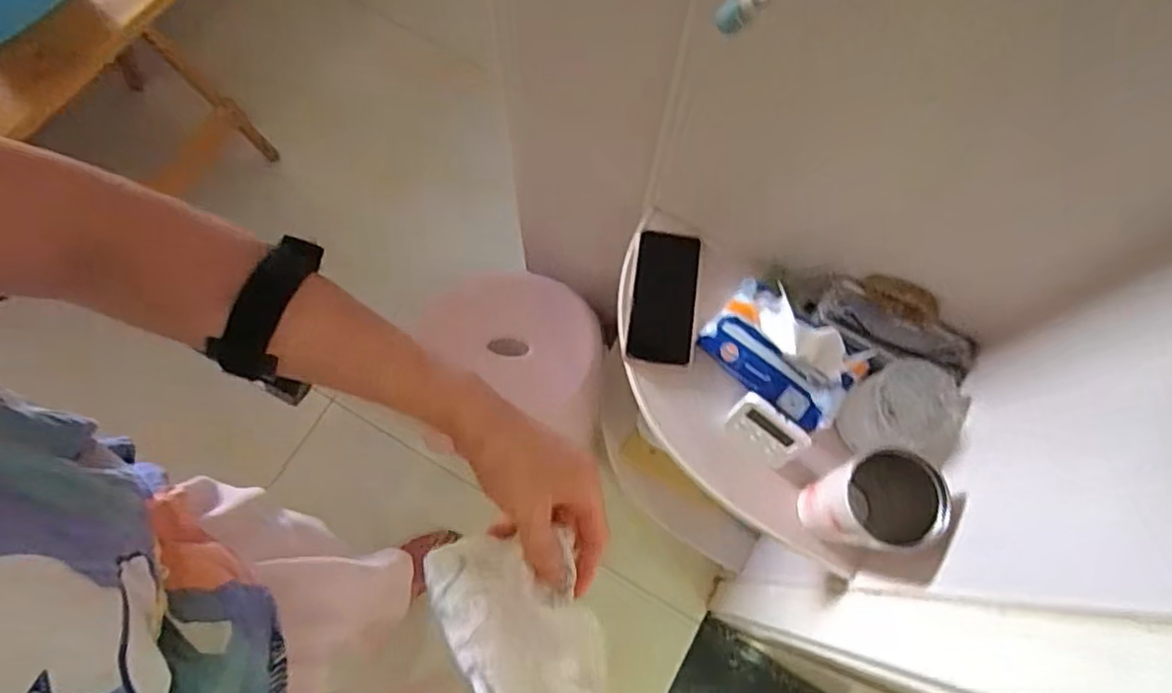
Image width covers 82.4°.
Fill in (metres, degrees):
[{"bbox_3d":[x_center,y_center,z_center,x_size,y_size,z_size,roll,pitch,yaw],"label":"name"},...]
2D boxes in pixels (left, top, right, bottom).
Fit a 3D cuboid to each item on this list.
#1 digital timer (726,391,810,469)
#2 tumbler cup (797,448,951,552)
[{"bbox_3d":[0.180,0.088,0.685,0.075,0.083,0.028,41,76,10],"label":"digital timer"},{"bbox_3d":[0.257,0.147,0.620,0.075,0.158,0.078,3,73,-1],"label":"tumbler cup"}]

